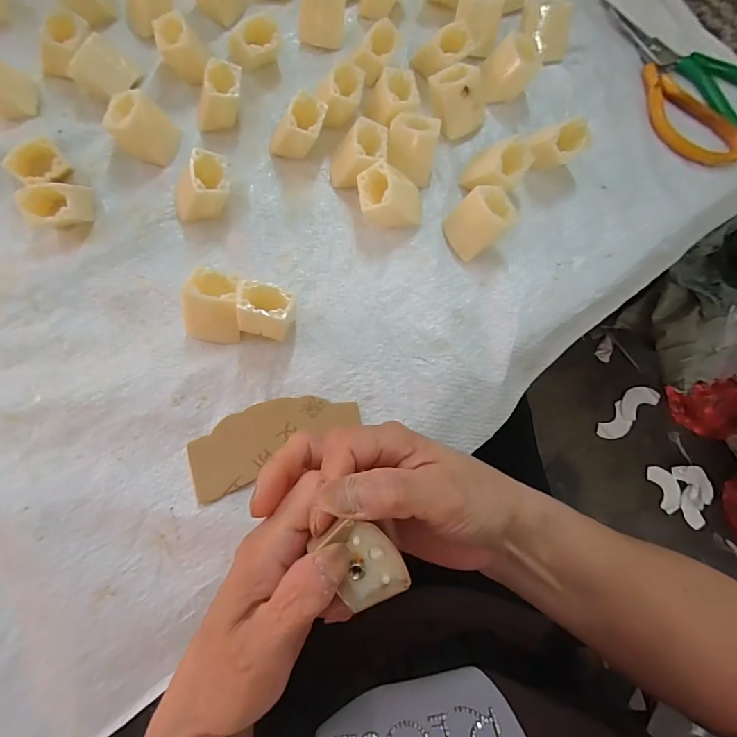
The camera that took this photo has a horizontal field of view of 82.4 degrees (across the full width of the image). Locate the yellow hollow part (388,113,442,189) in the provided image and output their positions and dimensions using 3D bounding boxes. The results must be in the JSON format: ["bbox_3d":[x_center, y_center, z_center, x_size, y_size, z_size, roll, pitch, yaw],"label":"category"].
[{"bbox_3d":[0.033,-0.168,0.324,0.036,0.029,0.042,10,76,-1],"label":"yellow hollow part"}]

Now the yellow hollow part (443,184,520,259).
[{"bbox_3d":[0.083,-0.107,0.309,0.044,0.032,0.037,-21,79,-8],"label":"yellow hollow part"}]

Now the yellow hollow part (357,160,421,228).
[{"bbox_3d":[0.017,-0.124,0.310,0.046,0.035,0.040,-6,77,-5],"label":"yellow hollow part"}]

